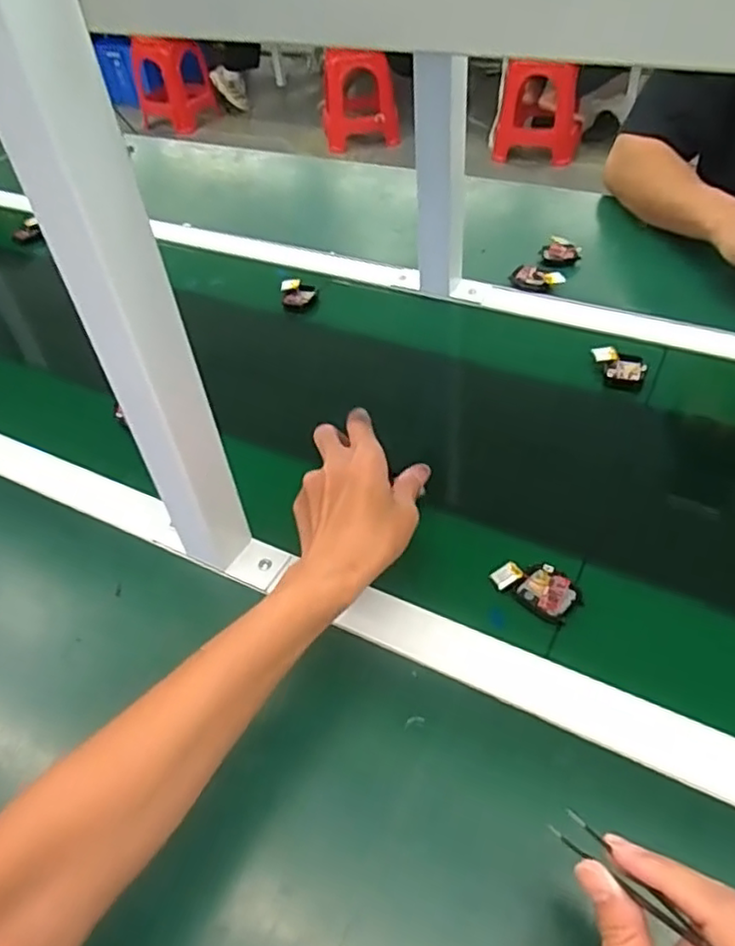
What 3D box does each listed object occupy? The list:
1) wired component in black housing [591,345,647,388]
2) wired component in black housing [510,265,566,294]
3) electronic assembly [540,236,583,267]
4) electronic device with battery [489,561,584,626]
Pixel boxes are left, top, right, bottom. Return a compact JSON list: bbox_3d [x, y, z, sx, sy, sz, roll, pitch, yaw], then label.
[{"bbox_3d":[0.253,-0.107,0.671,0.052,0.019,0.037,16,46,13],"label":"wired component in black housing"},{"bbox_3d":[0.203,-0.230,0.792,0.058,0.022,0.032,23,48,18],"label":"wired component in black housing"},{"bbox_3d":[0.245,-0.280,0.838,0.048,0.018,0.041,12,46,9],"label":"electronic assembly"},{"bbox_3d":[0.128,0.085,0.501,0.062,0.011,0.036,31,51,25],"label":"electronic device with battery"}]

